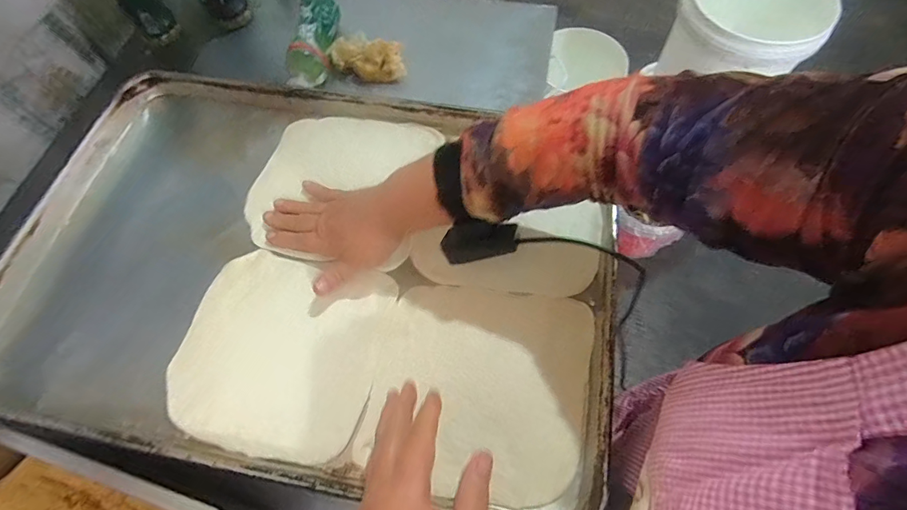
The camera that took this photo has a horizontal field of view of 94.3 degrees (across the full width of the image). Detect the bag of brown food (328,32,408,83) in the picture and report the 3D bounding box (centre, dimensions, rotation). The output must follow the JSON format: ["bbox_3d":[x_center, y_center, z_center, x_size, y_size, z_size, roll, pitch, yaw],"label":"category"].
[{"bbox_3d":[-0.144,-0.340,0.724,0.131,0.033,0.074,10,66,7],"label":"bag of brown food"}]

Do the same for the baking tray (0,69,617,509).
[{"bbox_3d":[-0.151,-0.010,0.427,0.610,0.063,0.405,9,66,7],"label":"baking tray"}]

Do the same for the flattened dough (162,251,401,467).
[{"bbox_3d":[-0.164,0.089,0.400,0.183,0.009,0.175,10,66,7],"label":"flattened dough"}]

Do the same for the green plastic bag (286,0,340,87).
[{"bbox_3d":[-0.236,-0.356,0.709,0.066,0.050,0.207,-1,65,2],"label":"green plastic bag"}]

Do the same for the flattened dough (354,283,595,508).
[{"bbox_3d":[0.025,0.117,0.383,0.191,0.009,0.176,7,66,6],"label":"flattened dough"}]

